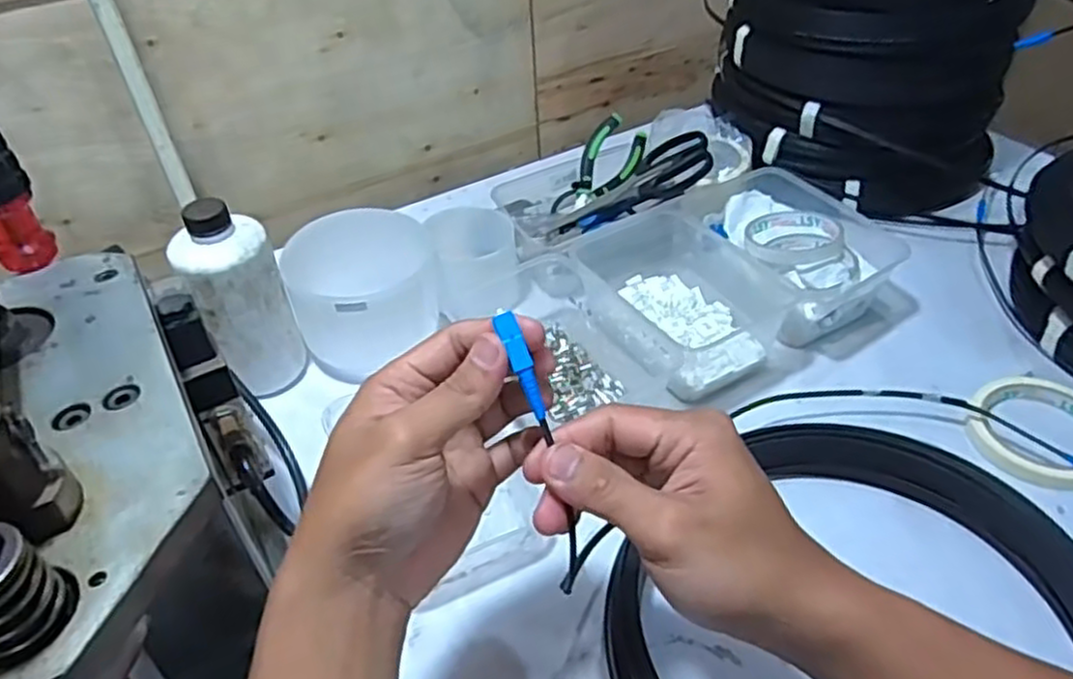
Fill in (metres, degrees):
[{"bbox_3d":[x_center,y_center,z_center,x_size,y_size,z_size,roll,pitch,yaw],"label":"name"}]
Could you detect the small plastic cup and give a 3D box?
[{"bbox_3d":[-0.055,-0.072,0.679,0.080,0.078,0.089,-12,43,-8],"label":"small plastic cup"}]

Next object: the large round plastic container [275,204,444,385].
[{"bbox_3d":[-0.143,-0.037,0.628,0.118,0.102,0.109,-13,43,-9],"label":"large round plastic container"}]

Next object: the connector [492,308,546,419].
[{"bbox_3d":[-0.006,0.010,0.314,0.009,0.048,0.006,-21,4,-17],"label":"connector"}]

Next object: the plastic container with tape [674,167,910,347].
[{"bbox_3d":[0.226,-0.083,0.679,0.137,0.064,0.179,-21,45,-17],"label":"plastic container with tape"}]

